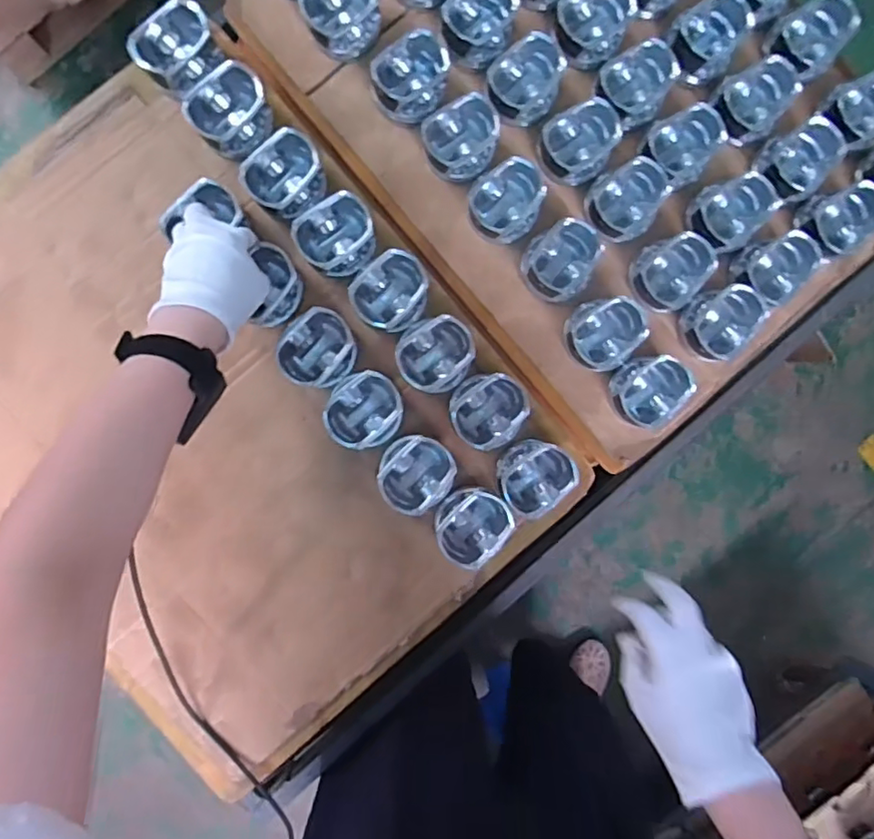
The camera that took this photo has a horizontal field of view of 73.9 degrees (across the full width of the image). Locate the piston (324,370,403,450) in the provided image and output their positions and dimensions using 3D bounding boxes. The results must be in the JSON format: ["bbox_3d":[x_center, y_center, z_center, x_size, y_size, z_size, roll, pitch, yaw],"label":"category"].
[{"bbox_3d":[-0.072,-0.009,0.583,0.070,0.044,0.074,0,90,-4],"label":"piston"}]

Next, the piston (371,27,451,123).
[{"bbox_3d":[-0.028,-0.351,0.598,0.079,0.048,0.068,0,90,-4],"label":"piston"}]

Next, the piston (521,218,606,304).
[{"bbox_3d":[0.131,-0.163,0.605,0.080,0.048,0.068,-30,92,-4],"label":"piston"}]

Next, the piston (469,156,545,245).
[{"bbox_3d":[0.071,-0.227,0.599,0.071,0.043,0.077,0,90,-4],"label":"piston"}]

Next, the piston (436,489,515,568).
[{"bbox_3d":[0.035,0.107,0.591,0.077,0.047,0.068,-38,93,-3],"label":"piston"}]

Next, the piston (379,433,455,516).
[{"bbox_3d":[-0.021,0.055,0.589,0.073,0.044,0.074,0,90,-4],"label":"piston"}]

